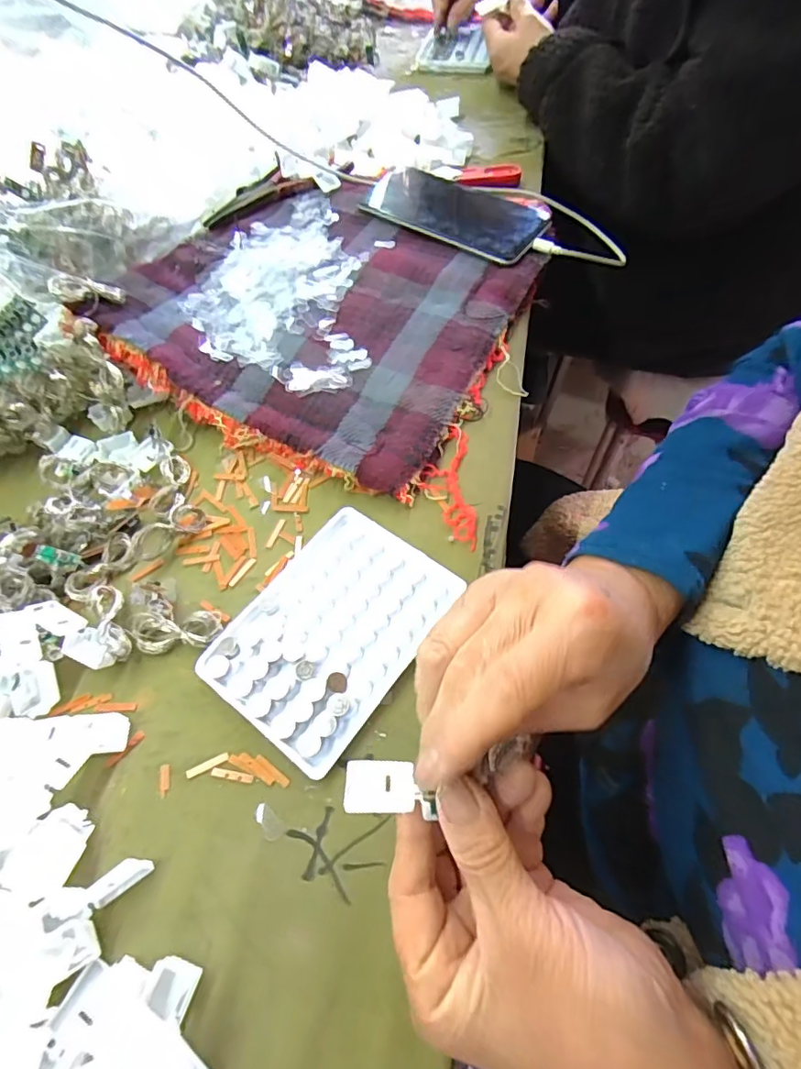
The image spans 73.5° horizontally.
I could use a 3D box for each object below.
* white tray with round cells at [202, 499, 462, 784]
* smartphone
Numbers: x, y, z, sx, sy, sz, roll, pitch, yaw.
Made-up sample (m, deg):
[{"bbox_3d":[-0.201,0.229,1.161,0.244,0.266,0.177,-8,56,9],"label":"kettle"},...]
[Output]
[{"bbox_3d":[-0.038,0.051,0.302,0.095,0.015,0.130,32,66,20],"label":"white tray with round cells"},{"bbox_3d":[0.048,-0.288,0.473,0.158,0.009,0.081,32,68,18],"label":"smartphone"}]

